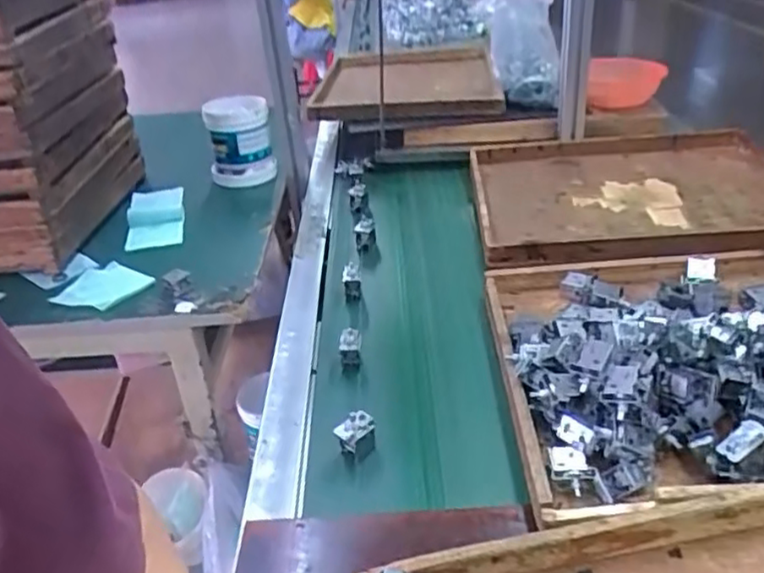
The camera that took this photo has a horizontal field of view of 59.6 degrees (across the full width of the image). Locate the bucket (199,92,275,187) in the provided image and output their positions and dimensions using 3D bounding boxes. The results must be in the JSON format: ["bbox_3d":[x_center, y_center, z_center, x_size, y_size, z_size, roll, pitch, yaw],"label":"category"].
[{"bbox_3d":[-0.269,-0.277,1.259,0.119,0.153,0.145,-9,34,-4],"label":"bucket"}]

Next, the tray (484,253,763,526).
[{"bbox_3d":[0.368,0.050,0.669,0.483,0.063,0.394,-1,31,9],"label":"tray"}]

